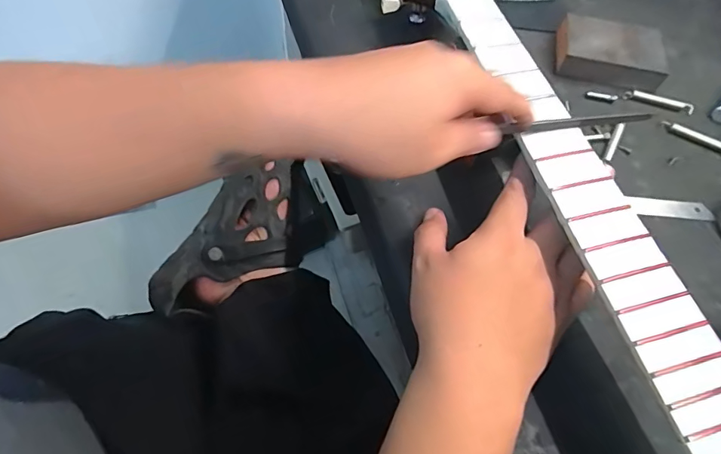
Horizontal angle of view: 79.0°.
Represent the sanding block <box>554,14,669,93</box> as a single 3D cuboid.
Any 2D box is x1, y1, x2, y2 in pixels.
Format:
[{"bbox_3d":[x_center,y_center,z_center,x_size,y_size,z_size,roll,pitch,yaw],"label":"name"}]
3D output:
[{"bbox_3d":[0.259,-0.183,0.456,0.106,0.029,0.079,20,60,9],"label":"sanding block"}]

